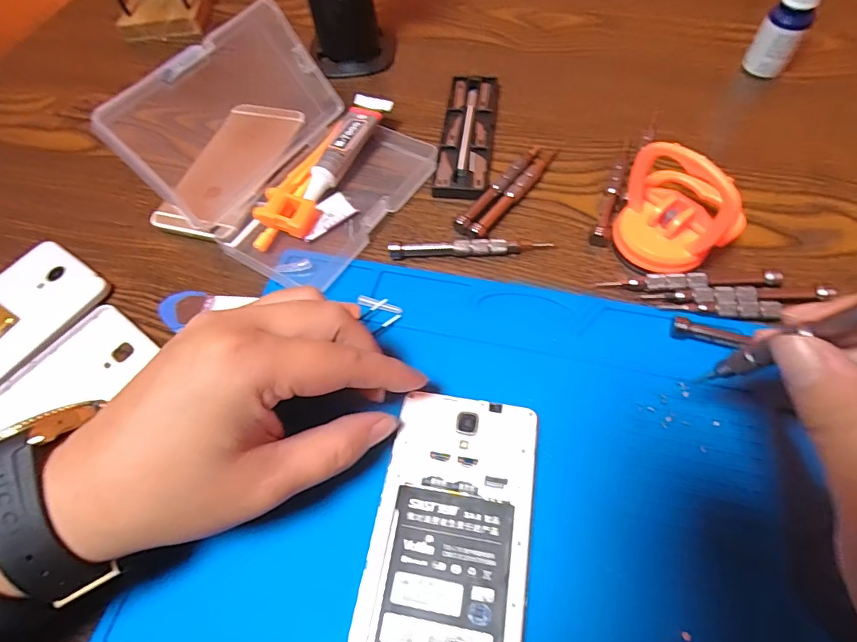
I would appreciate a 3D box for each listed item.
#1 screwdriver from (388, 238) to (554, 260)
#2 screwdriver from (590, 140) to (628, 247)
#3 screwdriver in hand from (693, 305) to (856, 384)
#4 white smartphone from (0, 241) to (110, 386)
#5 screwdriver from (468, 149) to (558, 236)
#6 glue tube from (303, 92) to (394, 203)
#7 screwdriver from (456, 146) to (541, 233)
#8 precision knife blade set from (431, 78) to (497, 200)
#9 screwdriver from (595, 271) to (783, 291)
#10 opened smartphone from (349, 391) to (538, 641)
[{"bbox_3d":[0.026,-0.046,0.293,0.100,0.010,0.009,0,60,5],"label":"screwdriver"},{"bbox_3d":[0.124,-0.091,0.311,0.010,0.010,0.100,15,63,13],"label":"screwdriver"},{"bbox_3d":[0.128,0.006,0.161,0.011,0.092,0.008,24,63,-5],"label":"screwdriver in hand"},{"bbox_3d":[-0.279,0.015,0.283,0.073,0.010,0.150,31,68,21],"label":"white smartphone"},{"bbox_3d":[0.061,-0.089,0.315,0.010,0.009,0.102,33,68,21],"label":"screwdriver"},{"bbox_3d":[-0.062,-0.126,0.338,0.027,0.022,0.100,23,65,17],"label":"glue tube"},{"bbox_3d":[0.050,-0.093,0.317,0.010,0.008,0.098,32,68,21],"label":"screwdriver"},{"bbox_3d":[0.030,-0.143,0.349,0.038,0.008,0.129,5,61,8],"label":"precision knife blade set"},{"bbox_3d":[0.151,-0.023,0.267,0.098,0.009,0.011,0,60,5],"label":"screwdriver"},{"bbox_3d":[0.009,0.103,0.208,0.069,0.008,0.138,8,61,8],"label":"opened smartphone"}]

